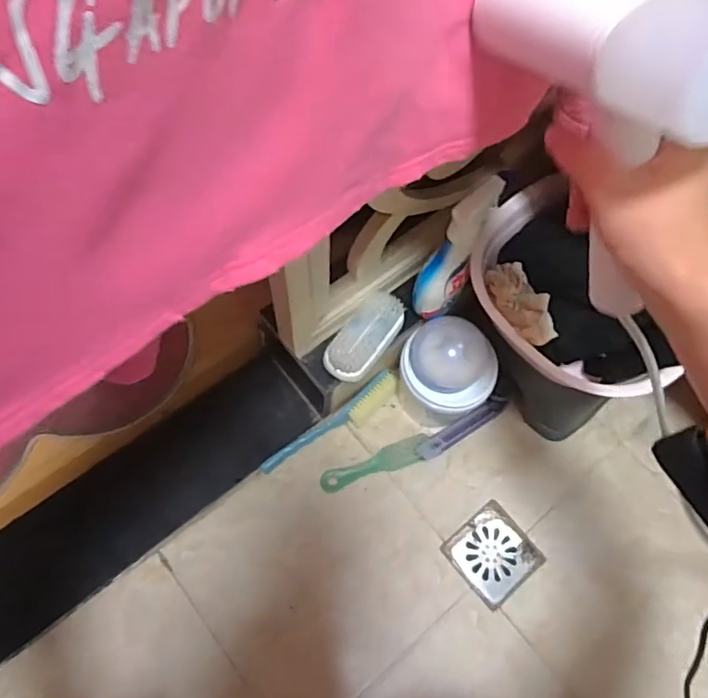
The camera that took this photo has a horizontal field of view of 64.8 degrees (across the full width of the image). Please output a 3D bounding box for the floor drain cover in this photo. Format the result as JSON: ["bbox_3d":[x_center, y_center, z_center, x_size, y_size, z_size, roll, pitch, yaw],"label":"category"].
[{"bbox_3d":[0.187,0.276,0.752,0.107,0.009,0.103,-36,72,-16],"label":"floor drain cover"}]

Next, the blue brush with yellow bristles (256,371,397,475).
[{"bbox_3d":[-0.029,0.108,0.784,0.222,0.033,0.037,-34,71,-15],"label":"blue brush with yellow bristles"}]

